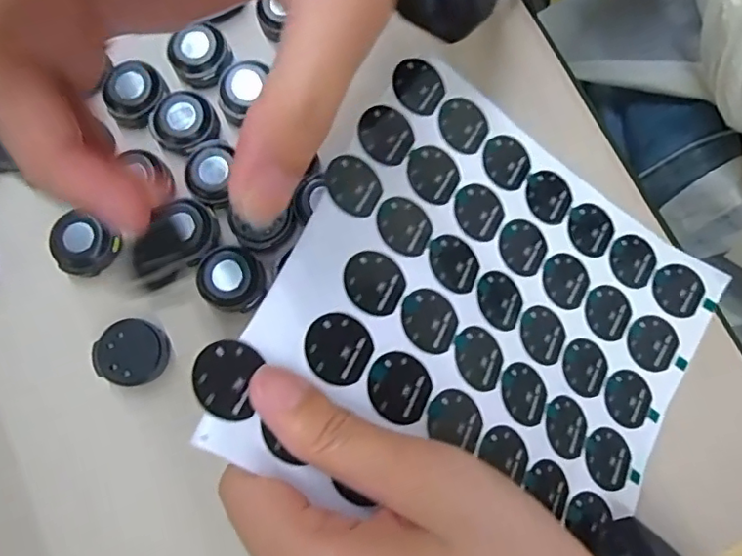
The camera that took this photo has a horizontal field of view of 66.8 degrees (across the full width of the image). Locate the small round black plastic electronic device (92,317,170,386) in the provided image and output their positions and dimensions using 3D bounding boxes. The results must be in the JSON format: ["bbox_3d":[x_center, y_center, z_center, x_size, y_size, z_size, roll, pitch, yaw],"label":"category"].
[{"bbox_3d":[-0.107,0.033,0.254,0.030,0.010,0.029,0,78,1],"label":"small round black plastic electronic device"}]

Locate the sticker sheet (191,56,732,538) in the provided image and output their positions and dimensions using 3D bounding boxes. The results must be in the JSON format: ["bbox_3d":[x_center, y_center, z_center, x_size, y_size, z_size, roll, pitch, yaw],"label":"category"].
[{"bbox_3d":[0.050,0.020,0.217,0.174,0.015,0.170,36,62,-13],"label":"sticker sheet"}]

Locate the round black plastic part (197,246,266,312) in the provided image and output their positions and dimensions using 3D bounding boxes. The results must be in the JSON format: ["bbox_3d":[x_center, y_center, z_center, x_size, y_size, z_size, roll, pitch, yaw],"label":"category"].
[{"bbox_3d":[-0.064,0.000,0.258,0.028,0.010,0.029,0,78,1],"label":"round black plastic part"}]

